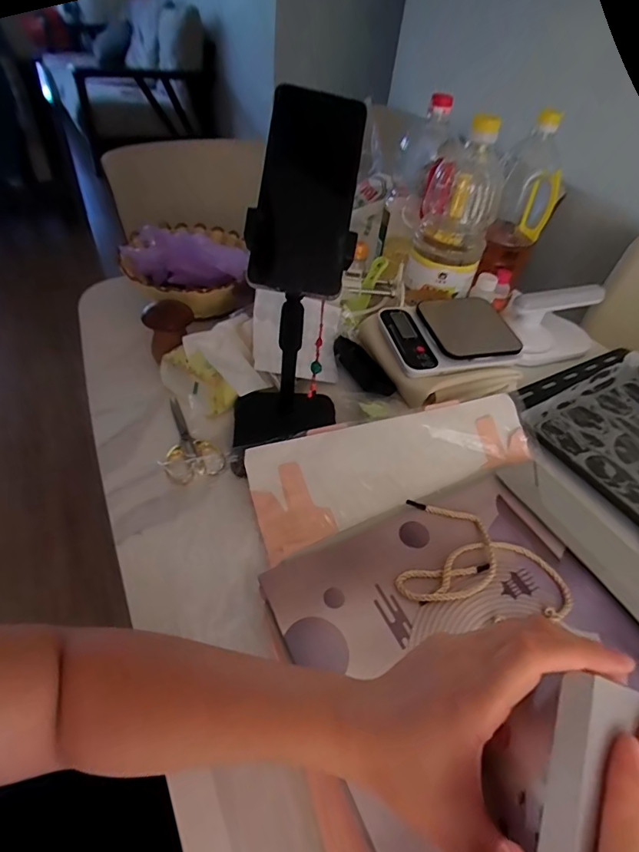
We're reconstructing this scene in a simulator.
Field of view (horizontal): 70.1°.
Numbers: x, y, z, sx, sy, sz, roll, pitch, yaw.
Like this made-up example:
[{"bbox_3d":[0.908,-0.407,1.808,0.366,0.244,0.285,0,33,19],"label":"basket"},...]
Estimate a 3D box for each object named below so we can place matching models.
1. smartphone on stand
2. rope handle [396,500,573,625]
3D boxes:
[{"bbox_3d":[-0.027,-0.102,0.448,0.135,0.344,0.090,-12,49,-8],"label":"smartphone on stand"},{"bbox_3d":[0.156,0.132,0.428,0.154,0.010,0.104,16,45,7],"label":"rope handle"}]

